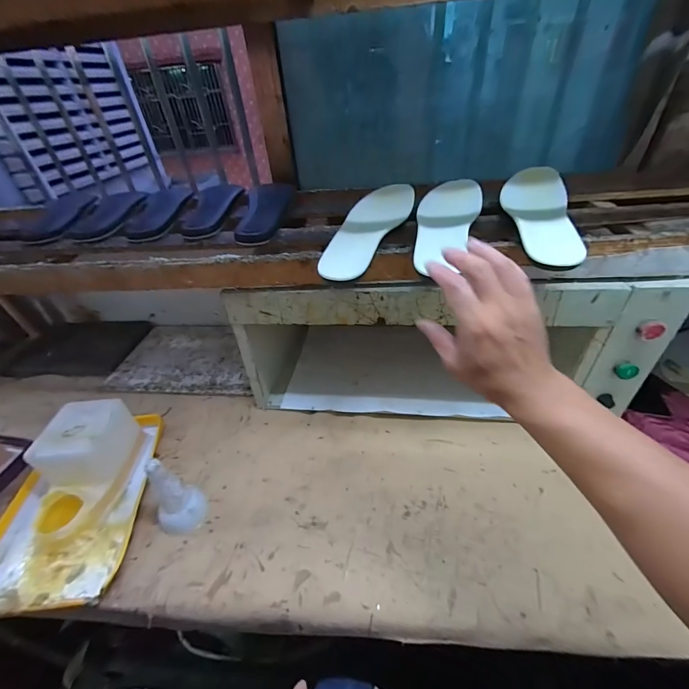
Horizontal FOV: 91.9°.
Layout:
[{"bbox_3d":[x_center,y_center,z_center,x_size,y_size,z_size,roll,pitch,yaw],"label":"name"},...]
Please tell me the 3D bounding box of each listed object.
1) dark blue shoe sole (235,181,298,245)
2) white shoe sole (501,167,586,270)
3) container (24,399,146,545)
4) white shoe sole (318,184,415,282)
[{"bbox_3d":[-0.134,-0.230,0.574,0.075,0.045,0.165,-1,41,5],"label":"dark blue shoe sole"},{"bbox_3d":[0.269,-0.187,0.465,0.086,0.042,0.246,9,43,16],"label":"white shoe sole"},{"bbox_3d":[-0.438,0.200,0.551,0.096,0.132,0.198,1,41,7],"label":"container"},{"bbox_3d":[0.033,-0.175,0.494,0.084,0.018,0.254,20,52,19],"label":"white shoe sole"}]

